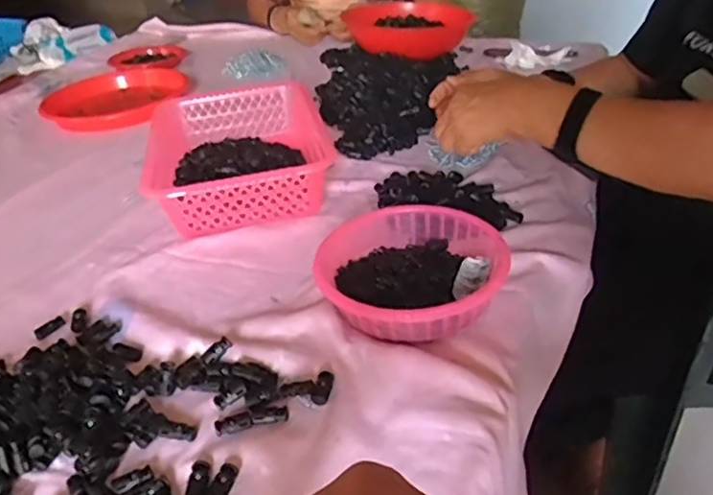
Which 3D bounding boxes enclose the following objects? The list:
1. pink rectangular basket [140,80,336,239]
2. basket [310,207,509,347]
[{"bbox_3d":[-0.152,-0.119,0.807,0.217,0.084,0.282,-10,34,-7],"label":"pink rectangular basket"},{"bbox_3d":[0.048,0.022,0.576,0.173,0.049,0.166,-4,33,3],"label":"basket"}]

